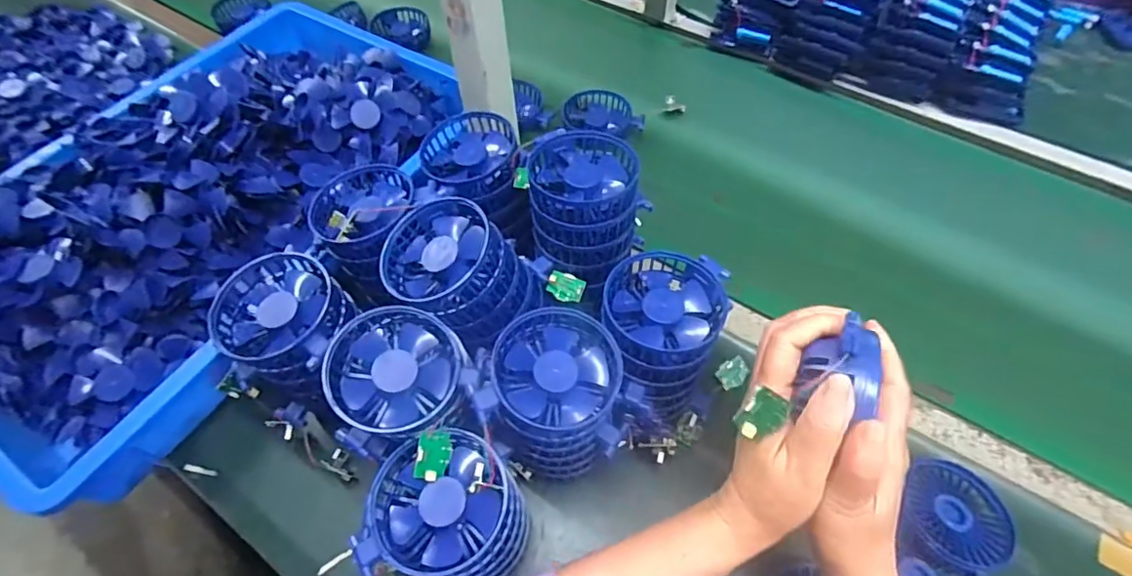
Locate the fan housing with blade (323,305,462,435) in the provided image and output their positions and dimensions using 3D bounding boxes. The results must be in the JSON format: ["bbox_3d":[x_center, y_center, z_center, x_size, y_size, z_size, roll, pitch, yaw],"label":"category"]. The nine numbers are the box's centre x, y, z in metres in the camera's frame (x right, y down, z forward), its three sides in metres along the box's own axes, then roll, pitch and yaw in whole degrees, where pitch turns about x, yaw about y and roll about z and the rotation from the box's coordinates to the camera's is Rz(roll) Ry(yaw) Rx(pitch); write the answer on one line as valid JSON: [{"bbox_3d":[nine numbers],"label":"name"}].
[{"bbox_3d":[-0.120,0.058,0.391,0.095,0.037,0.086,3,55,3],"label":"fan housing with blade"}]

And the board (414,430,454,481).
[{"bbox_3d":[-0.089,0.113,0.369,0.022,0.008,0.031,14,82,-19],"label":"board"}]

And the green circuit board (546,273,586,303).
[{"bbox_3d":[0.000,0.000,0.479,0.032,0.004,0.024,19,82,-1],"label":"green circuit board"}]

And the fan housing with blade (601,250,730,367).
[{"bbox_3d":[0.076,0.016,0.418,0.089,0.032,0.088,-1,55,1],"label":"fan housing with blade"}]

